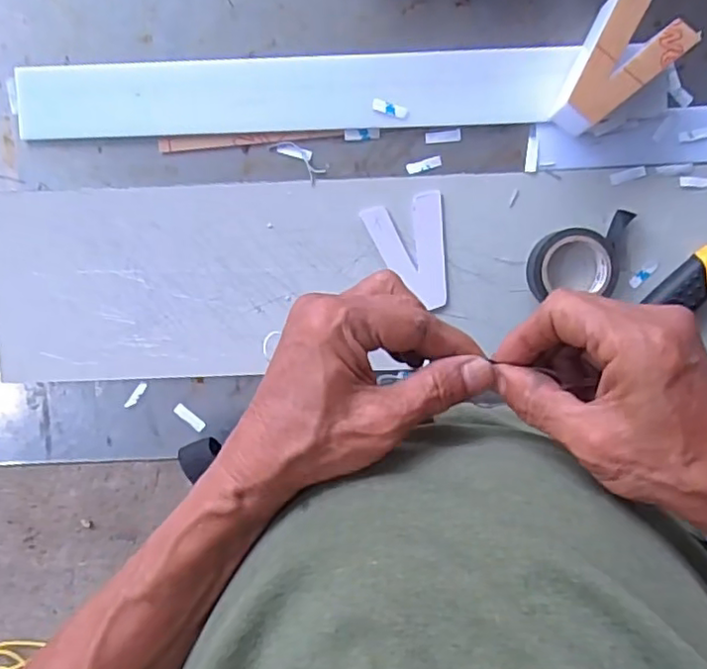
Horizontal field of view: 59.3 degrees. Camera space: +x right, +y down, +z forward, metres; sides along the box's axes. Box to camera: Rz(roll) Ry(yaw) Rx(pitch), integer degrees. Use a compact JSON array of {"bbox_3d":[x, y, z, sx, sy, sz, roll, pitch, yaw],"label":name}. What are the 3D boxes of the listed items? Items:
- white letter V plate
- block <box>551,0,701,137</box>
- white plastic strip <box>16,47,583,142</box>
[{"bbox_3d":[0.038,-0.060,0.446,0.055,0.004,0.080,-4,95,1],"label":"white letter V plate"},{"bbox_3d":[0.168,-0.177,0.415,0.056,0.048,0.086,42,96,-4],"label":"block"},{"bbox_3d":[-0.042,-0.169,0.440,0.382,0.007,0.052,-2,95,0],"label":"white plastic strip"}]

